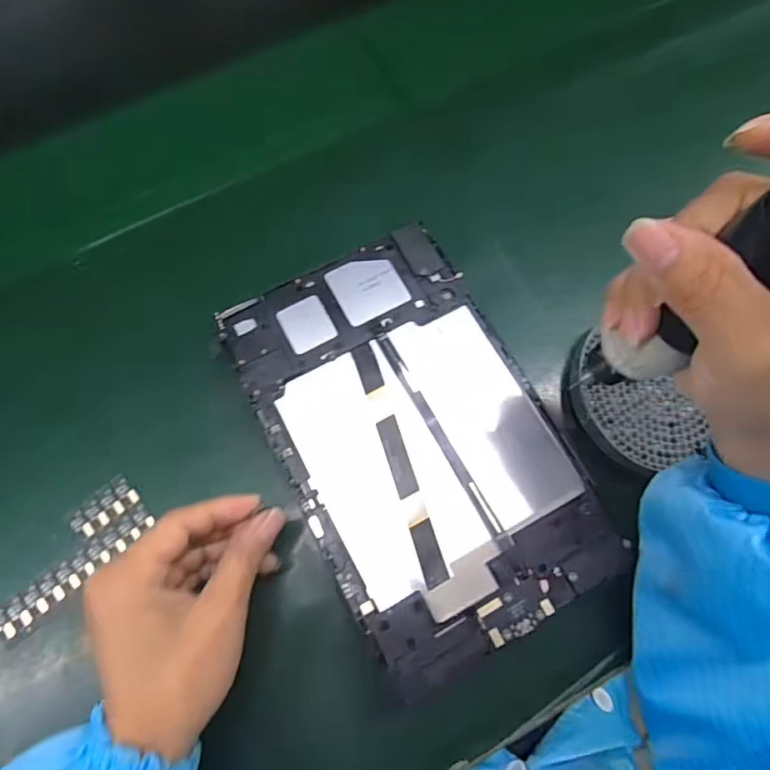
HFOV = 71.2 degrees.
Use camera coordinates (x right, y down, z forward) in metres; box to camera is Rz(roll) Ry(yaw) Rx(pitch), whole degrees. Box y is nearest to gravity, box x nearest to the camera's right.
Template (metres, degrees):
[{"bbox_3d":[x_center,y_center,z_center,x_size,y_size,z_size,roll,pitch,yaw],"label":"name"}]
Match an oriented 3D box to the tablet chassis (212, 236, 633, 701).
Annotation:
[{"bbox_3d":[0.017,0.028,0.313,0.147,0.007,0.236,-27,75,-9],"label":"tablet chassis"}]

